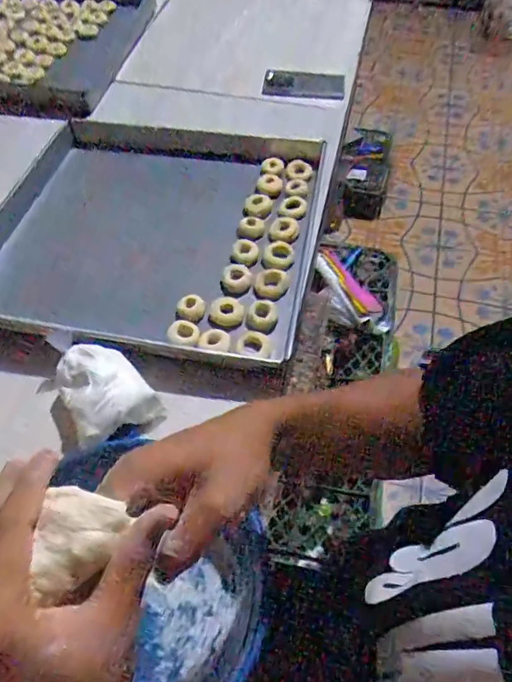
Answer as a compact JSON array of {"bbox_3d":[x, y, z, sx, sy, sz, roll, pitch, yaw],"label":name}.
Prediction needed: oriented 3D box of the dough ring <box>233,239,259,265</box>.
[{"bbox_3d":[-0.015,-0.135,0.755,0.038,0.016,0.035,-1,57,1],"label":"dough ring"}]

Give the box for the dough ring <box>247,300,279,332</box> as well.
[{"bbox_3d":[0.009,-0.034,0.683,0.040,0.021,0.044,-1,57,1],"label":"dough ring"}]

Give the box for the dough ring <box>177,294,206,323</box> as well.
[{"bbox_3d":[-0.089,-0.044,0.689,0.039,0.014,0.039,-1,57,1],"label":"dough ring"}]

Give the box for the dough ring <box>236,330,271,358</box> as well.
[{"bbox_3d":[-0.001,0.005,0.663,0.044,0.014,0.045,-1,57,1],"label":"dough ring"}]

